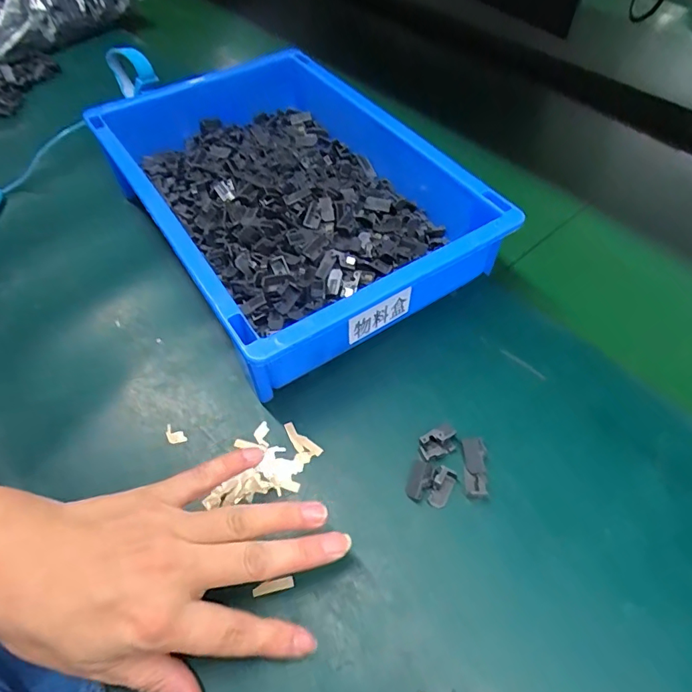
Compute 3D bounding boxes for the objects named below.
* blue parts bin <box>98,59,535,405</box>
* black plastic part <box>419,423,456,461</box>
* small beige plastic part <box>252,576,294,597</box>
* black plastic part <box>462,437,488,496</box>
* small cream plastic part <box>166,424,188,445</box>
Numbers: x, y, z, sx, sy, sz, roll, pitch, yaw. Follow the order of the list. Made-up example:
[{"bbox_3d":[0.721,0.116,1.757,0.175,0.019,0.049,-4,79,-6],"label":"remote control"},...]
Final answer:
[{"bbox_3d":[-0.036,-0.129,0.397,0.240,0.066,0.307,-29,59,-18],"label":"blue parts bin"},{"bbox_3d":[0.055,0.057,0.295,0.024,0.006,0.016,-21,57,-14],"label":"black plastic part"},{"bbox_3d":[-0.039,0.129,0.263,0.022,0.004,0.005,-12,55,-7],"label":"small beige plastic part"},{"bbox_3d":[0.076,0.071,0.287,0.012,0.006,0.035,3,54,3],"label":"black plastic part"},{"bbox_3d":[-0.112,0.057,0.317,0.010,0.004,0.016,-33,60,-21],"label":"small cream plastic part"}]

